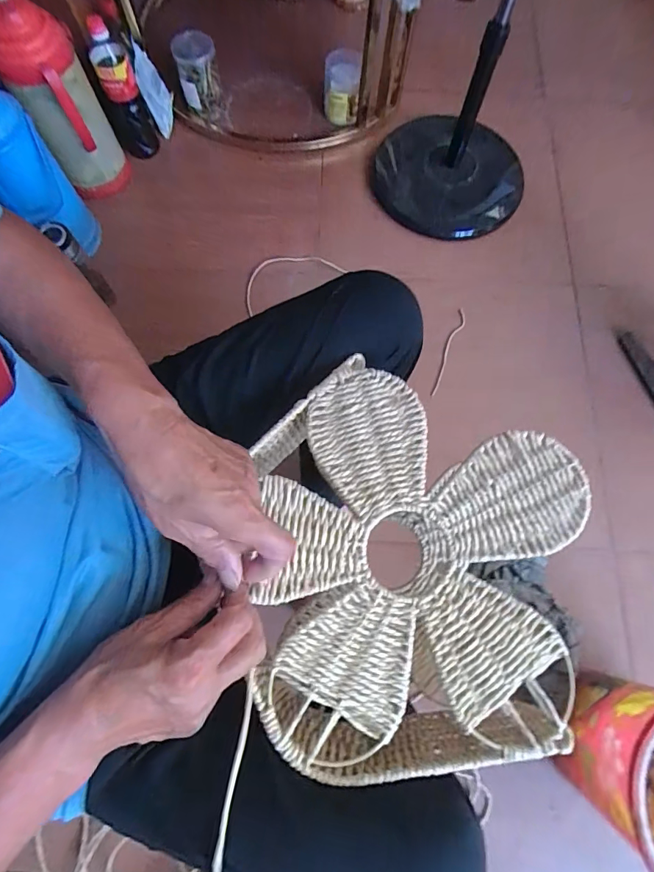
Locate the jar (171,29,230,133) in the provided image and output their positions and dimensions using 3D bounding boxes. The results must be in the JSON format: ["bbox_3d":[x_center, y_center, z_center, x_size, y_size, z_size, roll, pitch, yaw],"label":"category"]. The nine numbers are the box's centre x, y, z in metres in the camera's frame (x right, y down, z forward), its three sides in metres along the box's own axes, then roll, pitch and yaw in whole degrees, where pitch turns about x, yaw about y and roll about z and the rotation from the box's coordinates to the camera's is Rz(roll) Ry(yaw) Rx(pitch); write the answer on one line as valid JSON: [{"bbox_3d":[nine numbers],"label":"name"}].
[{"bbox_3d":[-0.292,-0.824,1.027,0.098,0.152,0.113,-21,75,-7],"label":"jar"}]

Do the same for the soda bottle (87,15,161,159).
[{"bbox_3d":[-0.437,-0.725,0.933,0.082,0.254,0.072,-21,75,-7],"label":"soda bottle"}]

